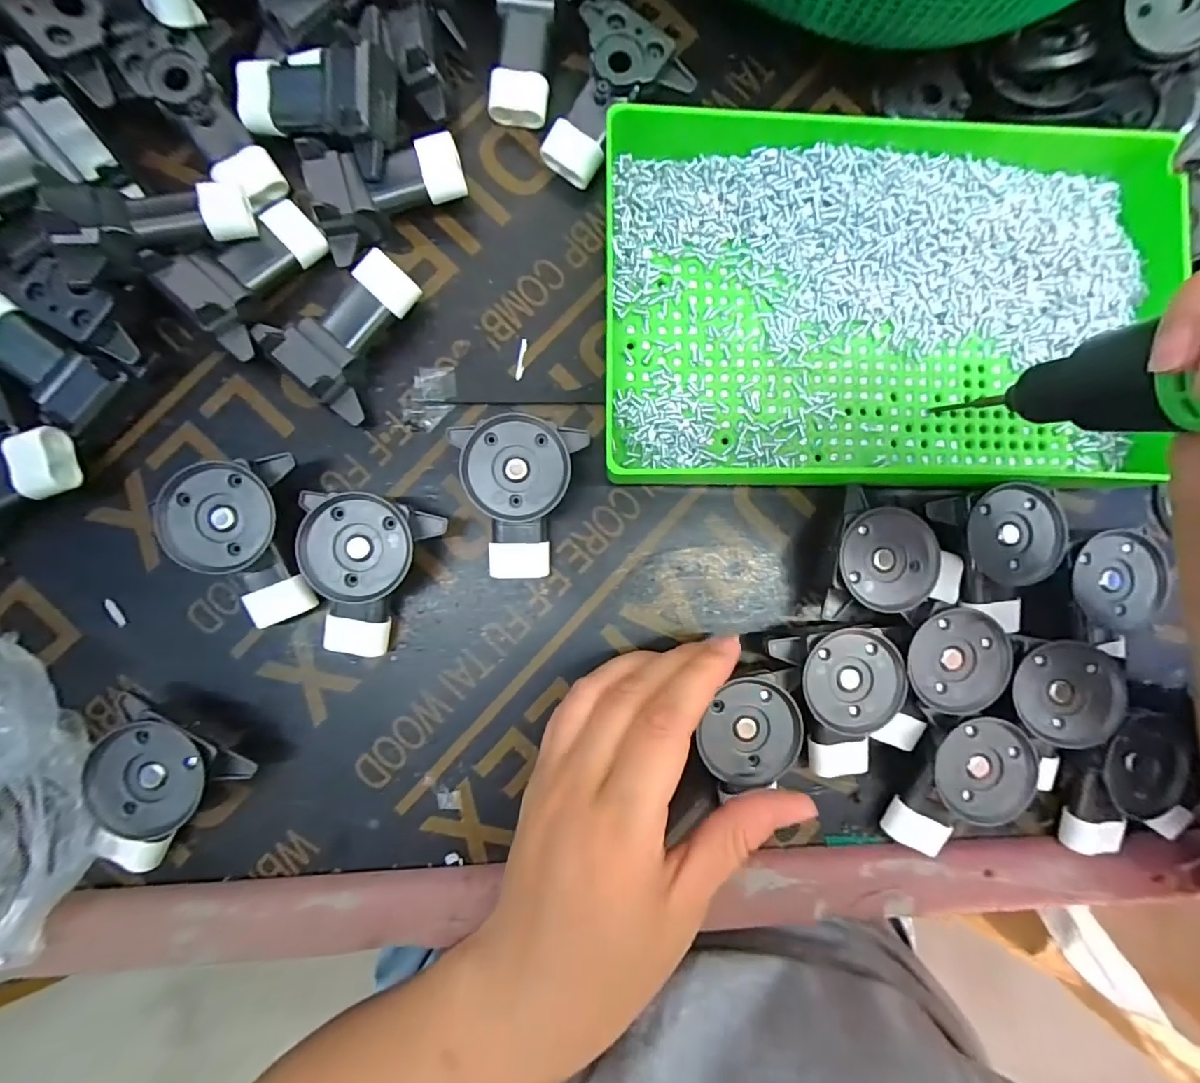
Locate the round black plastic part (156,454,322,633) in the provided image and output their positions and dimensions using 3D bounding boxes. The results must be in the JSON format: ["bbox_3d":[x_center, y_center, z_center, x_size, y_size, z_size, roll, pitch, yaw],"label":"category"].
[{"bbox_3d":[-0.145,0.001,0.207,0.043,0.031,0.066,-7,88,-4],"label":"round black plastic part"}]

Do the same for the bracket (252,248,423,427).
[{"bbox_3d":[-0.106,-0.092,0.215,0.055,0.025,0.063,44,86,-1],"label":"bracket"}]

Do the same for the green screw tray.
[{"bbox_3d":[0.124,-0.105,0.219,0.242,0.035,0.154,-1,90,-1],"label":"green screw tray"}]

